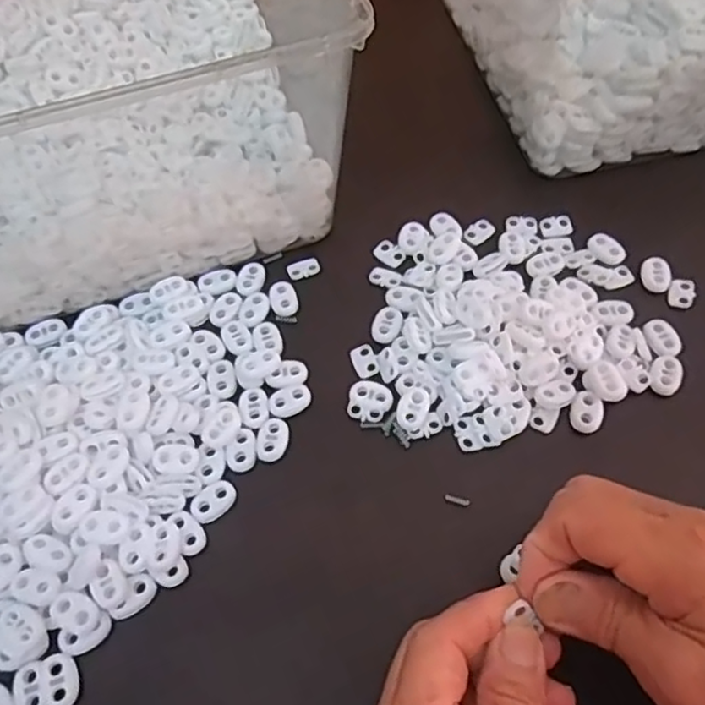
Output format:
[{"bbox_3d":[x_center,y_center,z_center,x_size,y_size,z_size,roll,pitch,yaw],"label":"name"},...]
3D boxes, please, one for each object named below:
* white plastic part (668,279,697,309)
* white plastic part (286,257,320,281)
[{"bbox_3d":[0.184,-0.033,0.374,0.013,0.004,0.019,9,62,7],"label":"white plastic part"},{"bbox_3d":[-0.029,-0.050,0.396,0.019,0.004,0.012,-23,63,-10],"label":"white plastic part"}]

